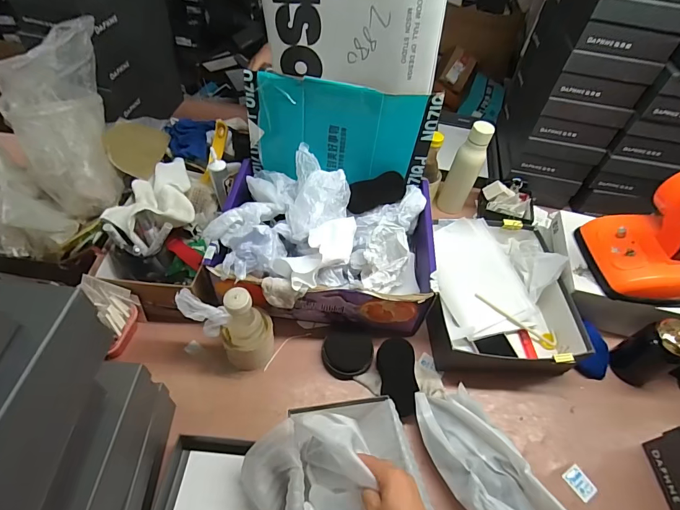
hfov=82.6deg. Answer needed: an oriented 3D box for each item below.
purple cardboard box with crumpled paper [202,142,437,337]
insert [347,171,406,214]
[{"bbox_3d":[-0.027,-0.031,0.753,0.395,0.169,0.297,5,51,-1],"label":"purple cardboard box with crumpled paper"},{"bbox_3d":[0.073,-0.126,0.777,0.127,0.060,0.017,-21,22,-16],"label":"insert"}]

